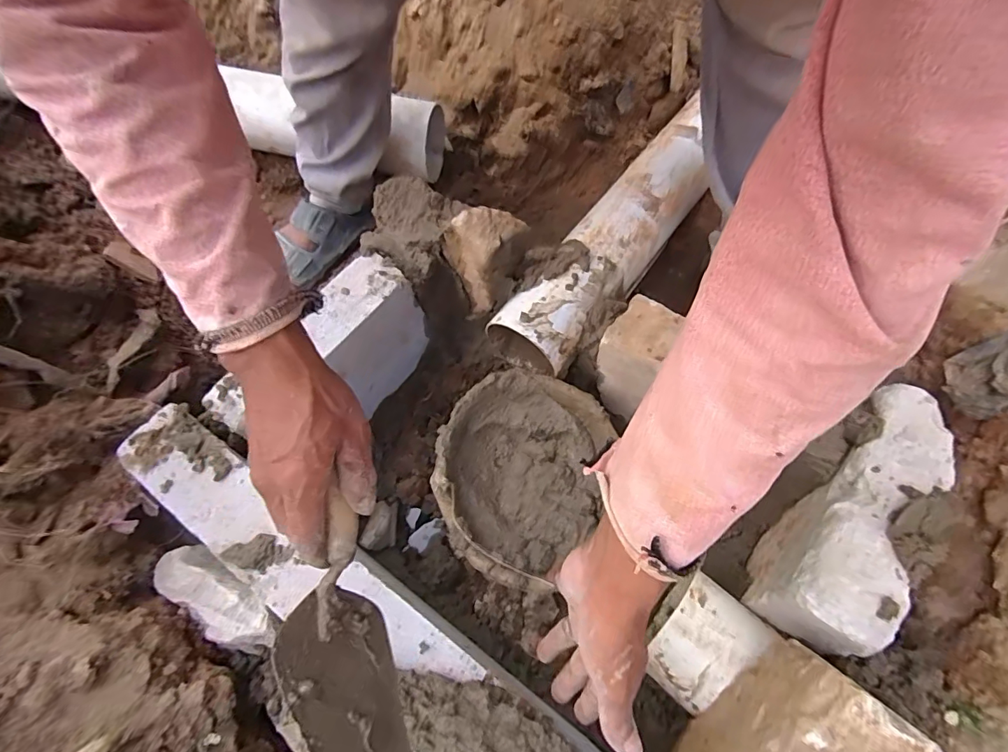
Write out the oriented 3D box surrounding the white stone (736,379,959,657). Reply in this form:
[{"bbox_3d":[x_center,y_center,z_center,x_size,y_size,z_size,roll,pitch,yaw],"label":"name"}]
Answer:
[{"bbox_3d":[0.333,0.138,0.455,0.074,0.121,0.240,32,68,18],"label":"white stone"}]

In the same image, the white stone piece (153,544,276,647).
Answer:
[{"bbox_3d":[-0.286,0.223,0.466,0.152,0.041,0.057,24,66,15],"label":"white stone piece"}]

